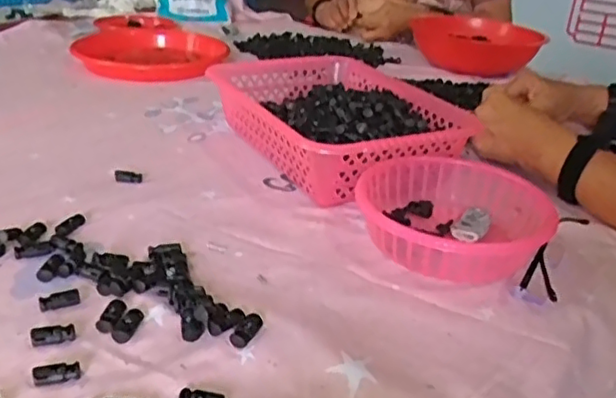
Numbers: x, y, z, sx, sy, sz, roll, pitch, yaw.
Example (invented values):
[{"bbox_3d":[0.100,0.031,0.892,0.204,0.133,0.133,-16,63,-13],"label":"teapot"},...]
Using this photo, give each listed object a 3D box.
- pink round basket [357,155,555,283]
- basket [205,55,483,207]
[{"bbox_3d":[0.130,0.018,0.574,0.163,0.055,0.161,4,28,-2],"label":"pink round basket"},{"bbox_3d":[0.026,-0.090,0.740,0.201,0.082,0.293,-11,32,-29],"label":"basket"}]

